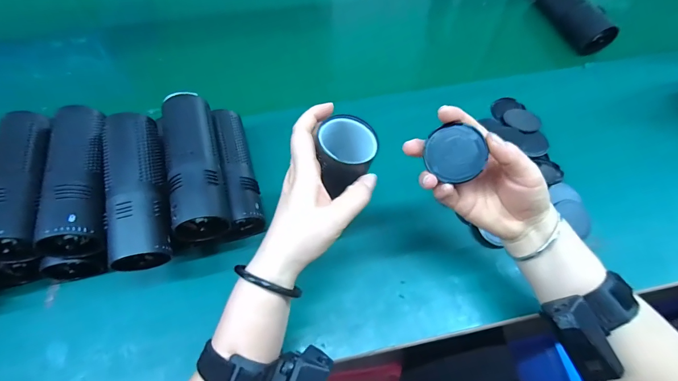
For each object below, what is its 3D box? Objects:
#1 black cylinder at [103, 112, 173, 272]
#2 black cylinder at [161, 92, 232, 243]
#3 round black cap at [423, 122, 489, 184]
[{"bbox_3d":[-0.210,-0.003,0.364,0.056,0.048,0.167,-12,63,-7],"label":"black cylinder"},{"bbox_3d":[-0.160,-0.032,0.385,0.055,0.050,0.171,-15,63,-8],"label":"black cylinder"},{"bbox_3d":[0.096,-0.031,0.288,0.045,0.004,0.047,-2,83,21],"label":"round black cap"}]

